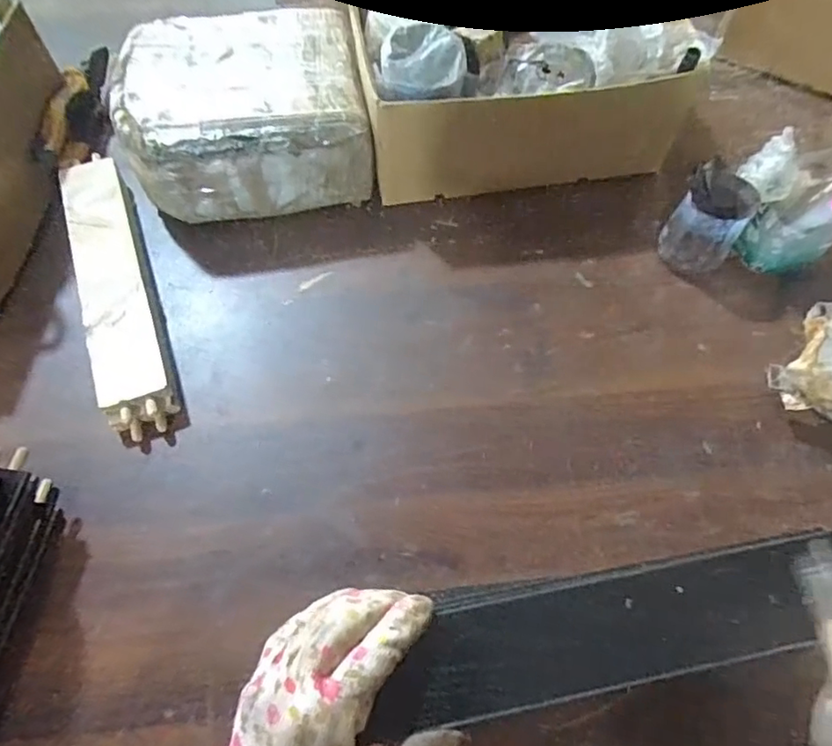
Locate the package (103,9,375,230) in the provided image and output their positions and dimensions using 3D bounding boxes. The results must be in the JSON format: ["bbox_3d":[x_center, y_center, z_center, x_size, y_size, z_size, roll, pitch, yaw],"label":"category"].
[{"bbox_3d":[-0.169,-0.258,0.586,0.225,0.111,0.182,-9,64,-5],"label":"package"}]

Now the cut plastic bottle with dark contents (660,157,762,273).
[{"bbox_3d":[0.276,-0.143,0.546,0.065,0.085,0.071,0,63,0],"label":"cut plastic bottle with dark contents"}]

